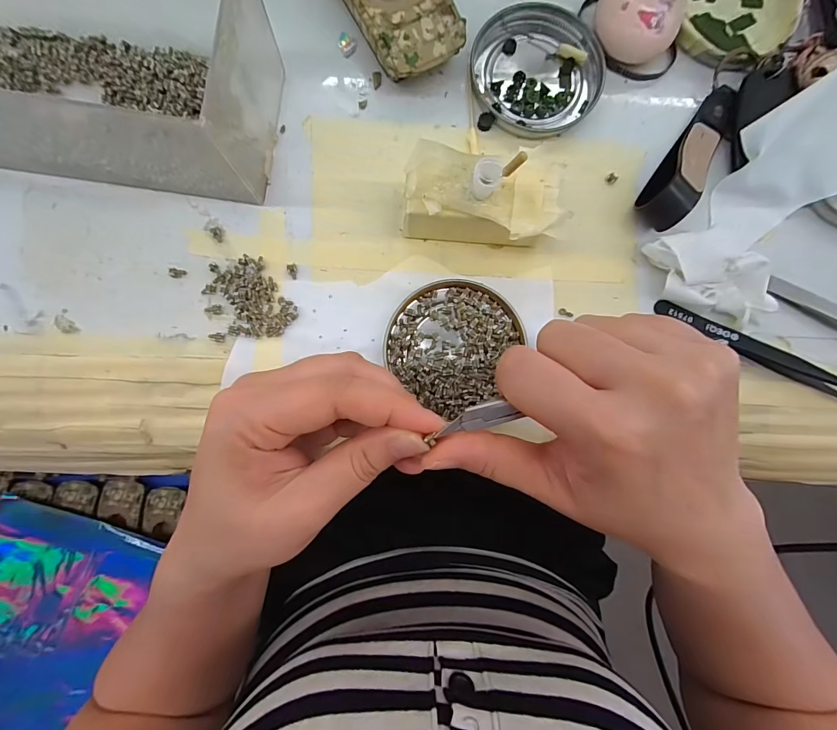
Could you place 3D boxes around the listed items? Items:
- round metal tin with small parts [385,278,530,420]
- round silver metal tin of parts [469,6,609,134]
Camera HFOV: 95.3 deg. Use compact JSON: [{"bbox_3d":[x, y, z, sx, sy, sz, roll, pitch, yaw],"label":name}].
[{"bbox_3d":[0.018,-0.012,0.216,0.069,0.012,0.071,26,86,0],"label":"round metal tin with small parts"},{"bbox_3d":[0.071,-0.180,0.232,0.076,0.009,0.079,0,86,-2],"label":"round silver metal tin of parts"}]

